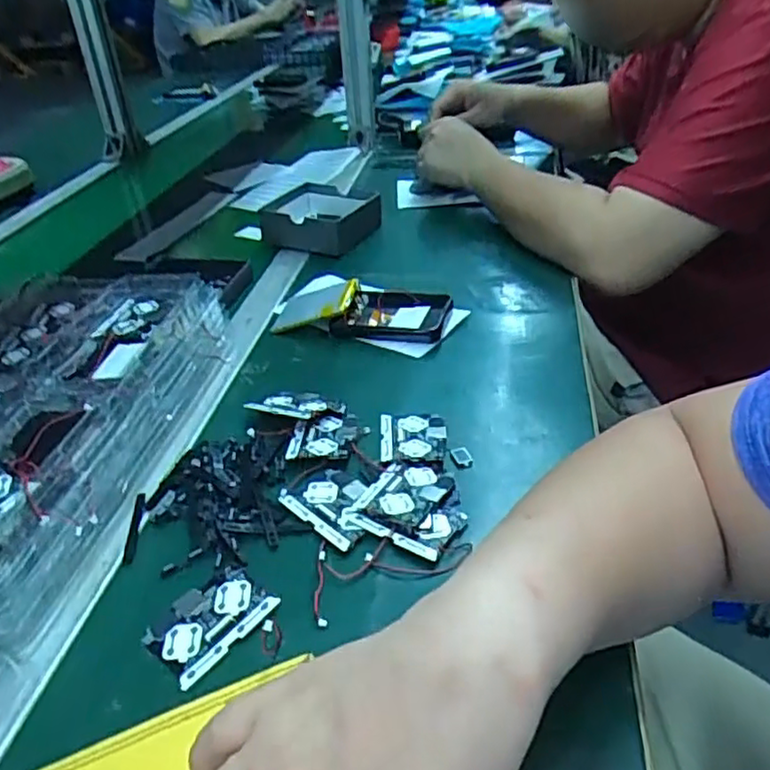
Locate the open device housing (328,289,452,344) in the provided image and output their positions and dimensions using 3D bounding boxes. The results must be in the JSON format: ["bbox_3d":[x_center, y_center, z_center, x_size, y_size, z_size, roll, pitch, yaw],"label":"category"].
[{"bbox_3d":[0.007,-0.068,0.635,0.102,0.018,0.075,7,36,13],"label":"open device housing"}]

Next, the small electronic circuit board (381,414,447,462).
[{"bbox_3d":[0.021,0.036,0.492,0.047,0.008,0.058,-2,35,0],"label":"small electronic circuit board"}]

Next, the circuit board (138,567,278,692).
[{"bbox_3d":[-0.095,0.129,0.372,0.062,0.005,0.047,-30,43,-34],"label":"circuit board"}]

